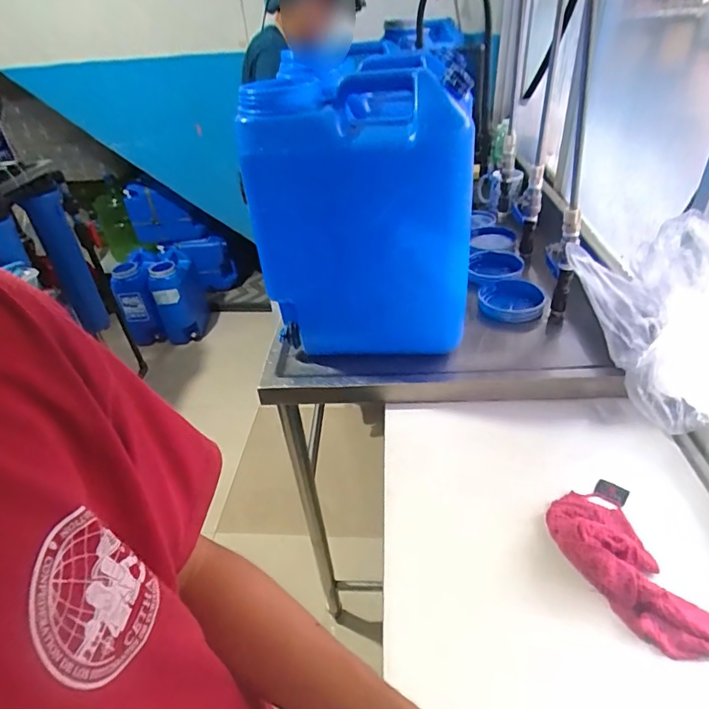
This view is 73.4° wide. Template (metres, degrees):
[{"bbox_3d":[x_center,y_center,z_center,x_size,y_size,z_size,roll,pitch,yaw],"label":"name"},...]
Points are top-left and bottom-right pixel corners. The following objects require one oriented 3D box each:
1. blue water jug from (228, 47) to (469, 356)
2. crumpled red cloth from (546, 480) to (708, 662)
[{"bbox_3d":[0.011,-0.220,0.775,0.320,0.404,0.201,-1,37,5],"label":"blue water jug"},{"bbox_3d":[0.309,0.228,0.539,0.129,0.050,0.211,-10,37,-6],"label":"crumpled red cloth"}]

